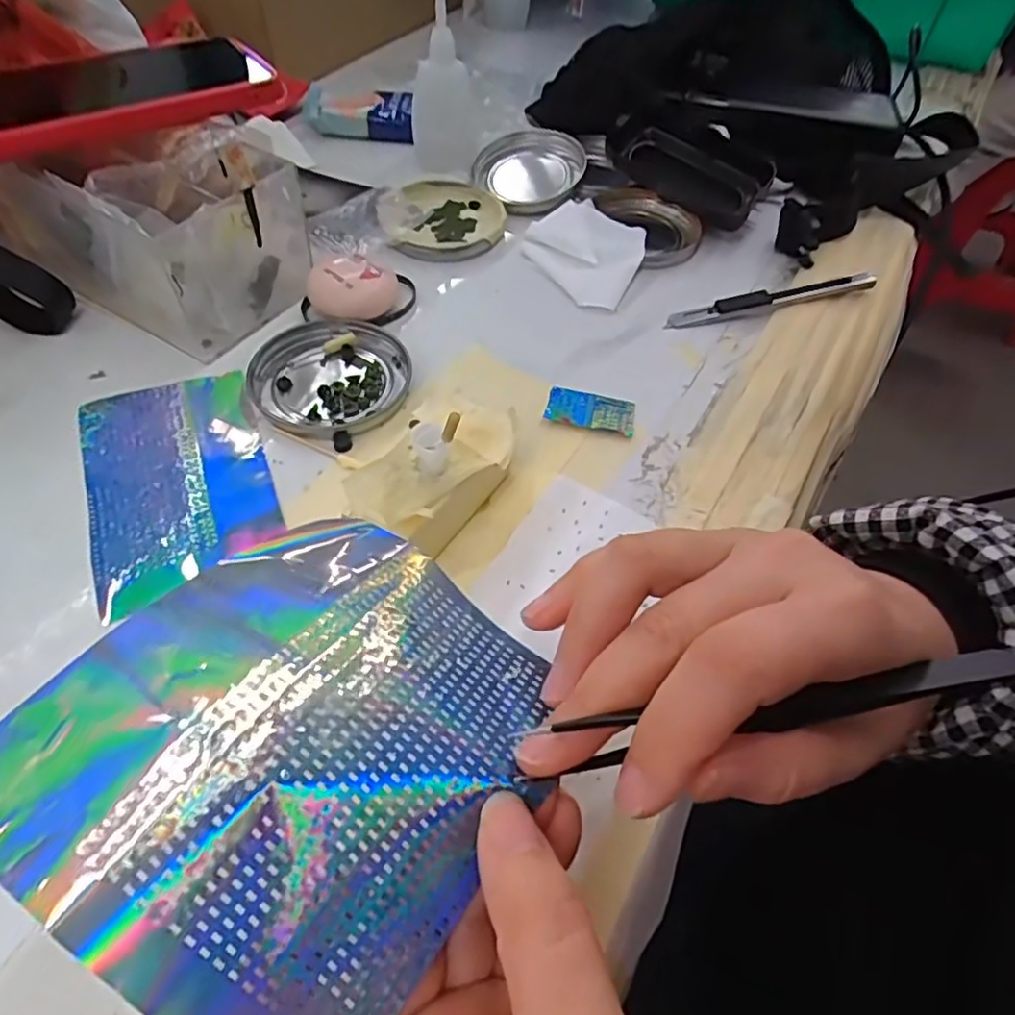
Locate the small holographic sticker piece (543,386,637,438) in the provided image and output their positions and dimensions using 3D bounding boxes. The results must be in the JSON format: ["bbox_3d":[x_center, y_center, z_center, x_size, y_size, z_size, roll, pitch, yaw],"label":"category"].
[{"bbox_3d":[0.043,-0.051,0.326,0.046,0.004,0.025,12,54,4],"label":"small holographic sticker piece"}]

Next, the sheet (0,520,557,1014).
[{"bbox_3d":[-0.045,0.055,0.158,0.101,0.018,0.117,41,50,1],"label":"sheet"}]

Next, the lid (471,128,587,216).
[{"bbox_3d":[0.015,-0.235,0.441,0.077,0.021,0.080,2,54,-3],"label":"lid"}]

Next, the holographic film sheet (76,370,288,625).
[{"bbox_3d":[-0.150,-0.015,0.288,0.076,0.005,0.118,-20,58,-18],"label":"holographic film sheet"}]

